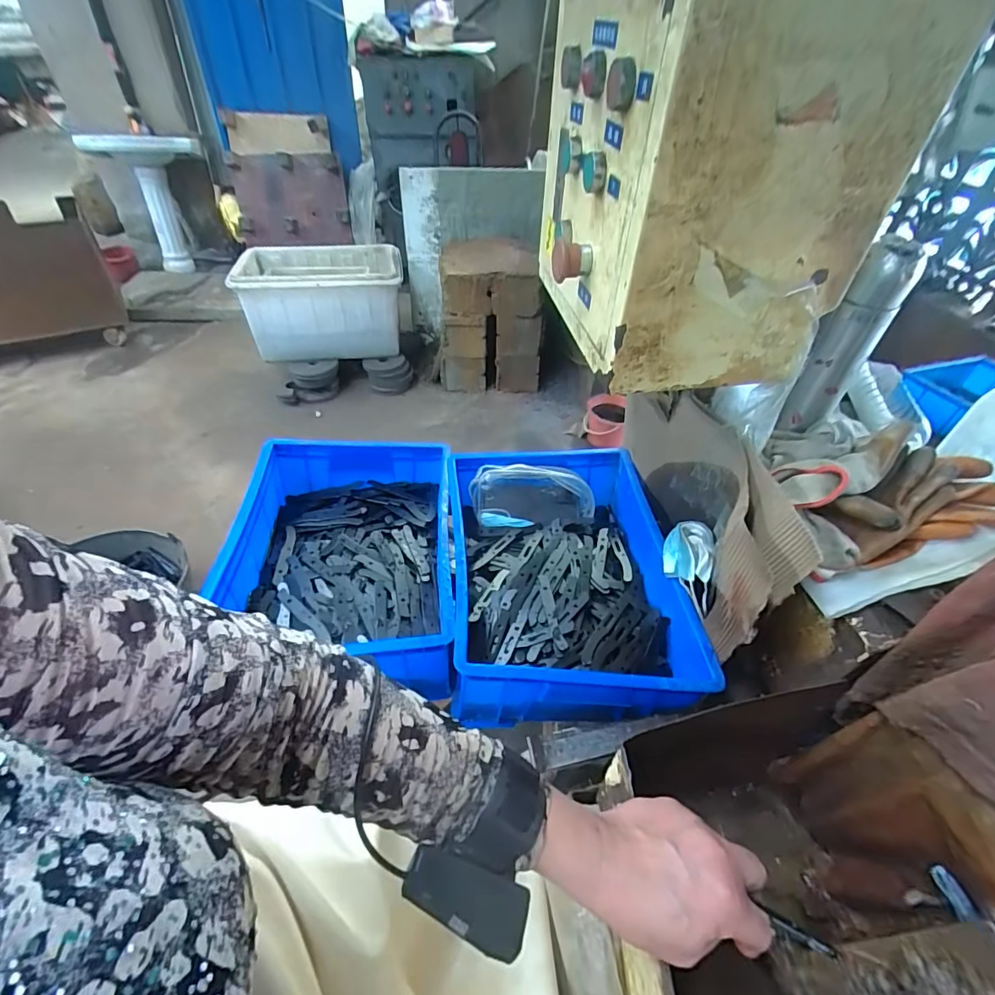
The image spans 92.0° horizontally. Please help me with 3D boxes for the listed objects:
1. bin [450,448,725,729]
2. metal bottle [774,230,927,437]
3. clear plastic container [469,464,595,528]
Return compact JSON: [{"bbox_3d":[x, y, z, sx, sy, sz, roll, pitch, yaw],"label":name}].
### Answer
[{"bbox_3d":[0.091,0.098,0.697,0.298,0.125,0.412,-2,45,-5],"label":"bin"},{"bbox_3d":[0.367,-0.162,0.513,0.057,0.189,0.052,36,54,29],"label":"metal bottle"},{"bbox_3d":[0.059,-0.002,0.812,0.203,0.101,0.026,1,3,-5],"label":"clear plastic container"}]

